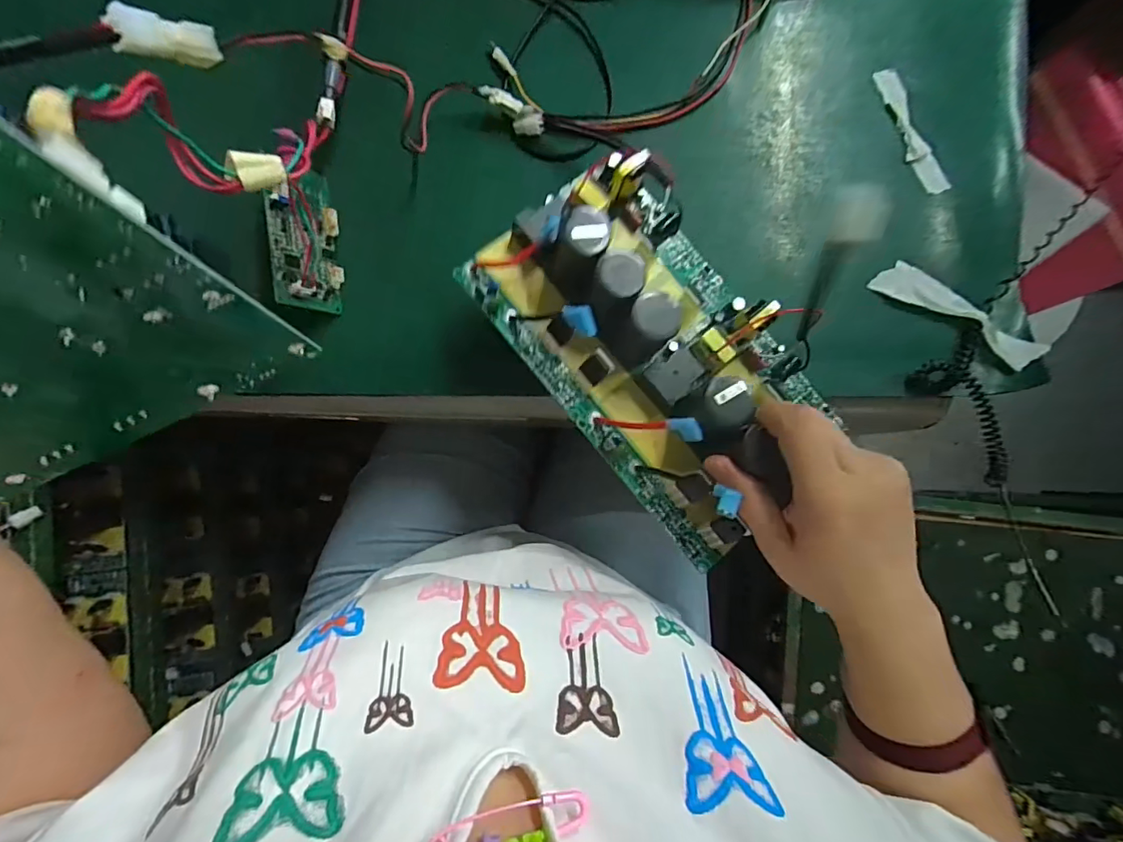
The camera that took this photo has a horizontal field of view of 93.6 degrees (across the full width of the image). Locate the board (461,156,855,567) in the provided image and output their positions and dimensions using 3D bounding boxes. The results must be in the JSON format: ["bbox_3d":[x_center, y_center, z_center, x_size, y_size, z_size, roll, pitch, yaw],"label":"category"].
[{"bbox_3d":[0.059,-0.045,0.318,0.135,0.067,0.230,-39,84,0],"label":"board"}]

